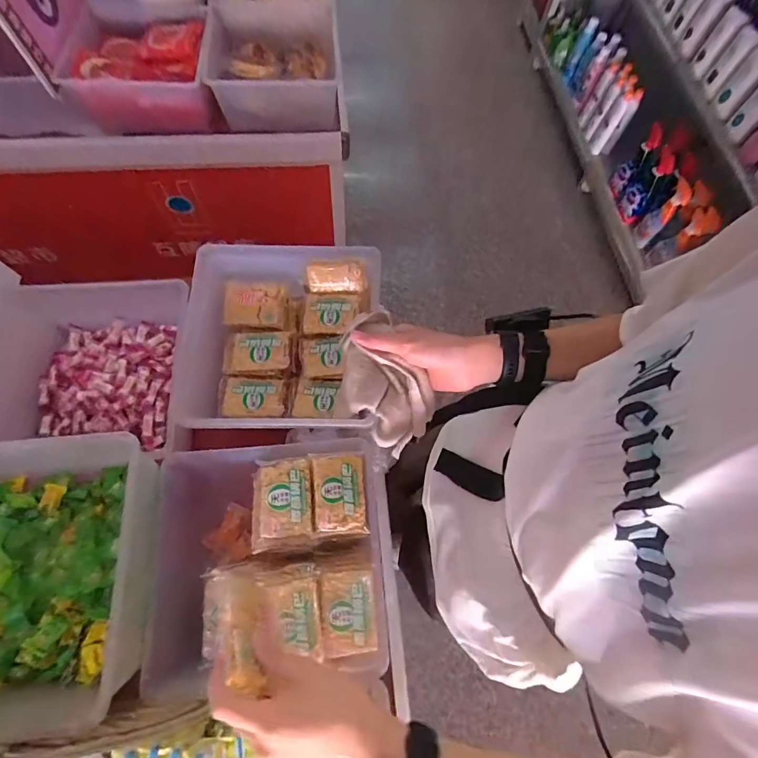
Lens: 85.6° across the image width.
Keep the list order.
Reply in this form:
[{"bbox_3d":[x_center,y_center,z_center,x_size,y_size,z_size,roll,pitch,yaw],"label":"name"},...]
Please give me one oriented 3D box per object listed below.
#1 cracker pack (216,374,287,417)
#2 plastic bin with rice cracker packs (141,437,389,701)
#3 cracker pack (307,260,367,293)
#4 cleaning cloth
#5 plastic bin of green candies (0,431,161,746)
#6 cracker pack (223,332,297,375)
[{"bbox_3d":[-0.212,0.030,0.681,0.118,0.027,0.071,3,68,-2],"label":"cracker pack"},{"bbox_3d":[-0.151,0.250,0.600,0.299,0.172,0.295,-6,69,-5],"label":"plastic bin with rice cracker packs"},{"bbox_3d":[-0.070,-0.181,0.707,0.101,0.055,0.037,4,33,6],"label":"cracker pack"},{"bbox_3d":[-0.003,0.013,0.464,0.100,0.090,0.131,-35,74,-15],"label":"cleaning cloth"},{"bbox_3d":[-0.443,0.244,0.501,0.299,0.117,0.305,-4,69,-5],"label":"plastic bin of green candies"},{"bbox_3d":[-0.203,-0.046,0.698,0.121,0.018,0.075,-1,68,-3],"label":"cracker pack"}]

